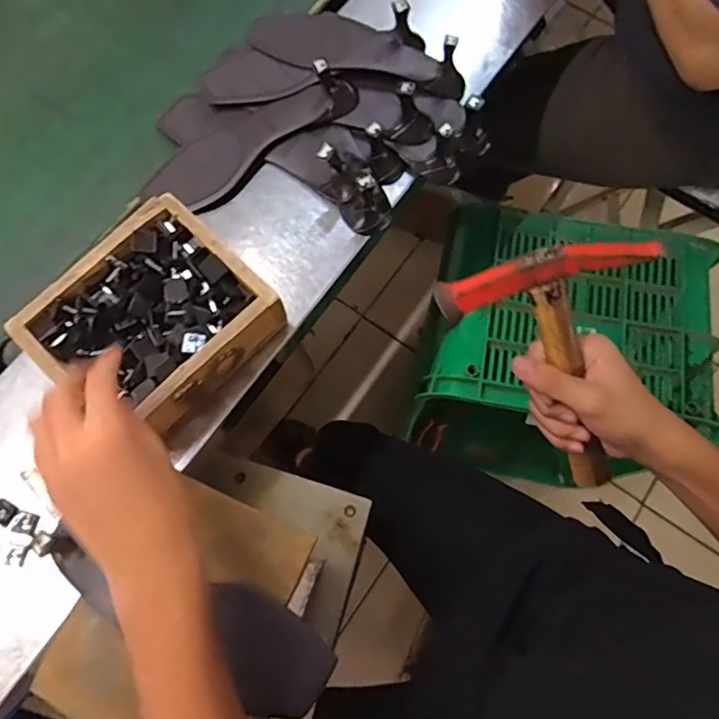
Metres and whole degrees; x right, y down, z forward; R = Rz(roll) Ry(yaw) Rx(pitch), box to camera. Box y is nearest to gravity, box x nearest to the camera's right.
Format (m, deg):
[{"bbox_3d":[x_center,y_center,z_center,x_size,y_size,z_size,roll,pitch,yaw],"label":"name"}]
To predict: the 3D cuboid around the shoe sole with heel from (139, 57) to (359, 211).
[{"bbox_3d":[-0.114,-0.233,0.557,0.228,0.054,0.085,-39,77,-12],"label":"shoe sole with heel"}]

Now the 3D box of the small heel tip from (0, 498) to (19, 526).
[{"bbox_3d":[-0.303,0.130,0.470,0.019,0.004,0.019,27,74,8],"label":"small heel tip"}]

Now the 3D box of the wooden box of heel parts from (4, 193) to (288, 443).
[{"bbox_3d":[-0.180,-0.030,0.488,0.156,0.059,0.181,42,77,12],"label":"wooden box of heel parts"}]

